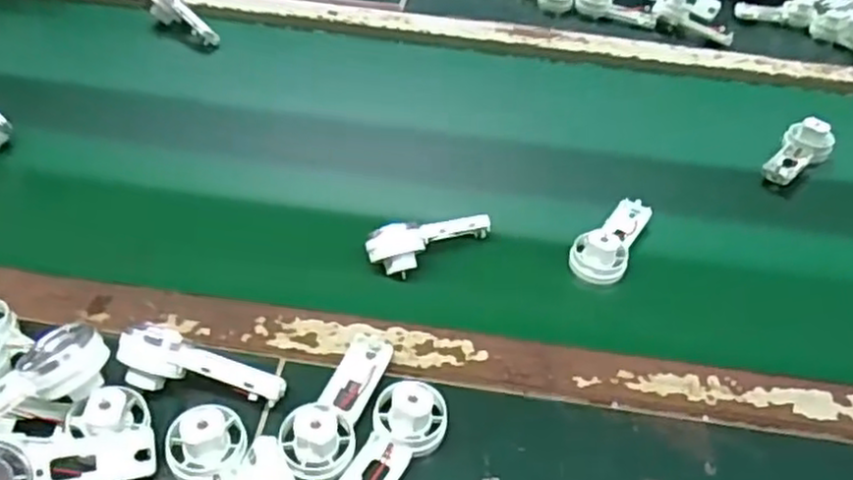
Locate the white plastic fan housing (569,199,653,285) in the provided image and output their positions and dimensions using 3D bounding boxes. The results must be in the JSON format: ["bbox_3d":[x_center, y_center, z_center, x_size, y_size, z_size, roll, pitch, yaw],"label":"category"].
[{"bbox_3d":[0.138,-0.005,0.523,0.040,0.027,0.092,25,46,20],"label":"white plastic fan housing"}]

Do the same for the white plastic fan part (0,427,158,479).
[{"bbox_3d":[-0.184,0.110,0.349,0.093,0.023,0.038,-8,75,-26],"label":"white plastic fan part"}]

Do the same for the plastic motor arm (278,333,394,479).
[{"bbox_3d":[-0.046,0.087,0.392,0.034,0.029,0.102,17,44,13],"label":"plastic motor arm"}]

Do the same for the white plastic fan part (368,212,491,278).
[{"bbox_3d":[0.005,0.000,0.496,0.094,0.026,0.024,-14,46,-20],"label":"white plastic fan part"}]

